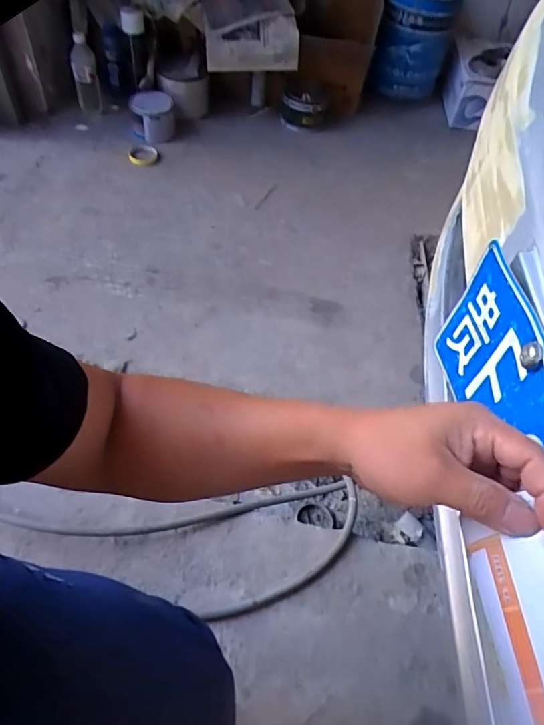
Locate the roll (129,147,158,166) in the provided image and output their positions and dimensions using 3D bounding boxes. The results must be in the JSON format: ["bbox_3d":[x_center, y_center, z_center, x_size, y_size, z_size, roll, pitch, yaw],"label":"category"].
[{"bbox_3d":[-0.366,-0.594,1.410,0.081,0.014,0.093,-1,54,-5],"label":"roll"}]

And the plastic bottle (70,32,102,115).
[{"bbox_3d":[-0.546,-0.840,1.442,0.068,0.200,0.058,-10,55,-11],"label":"plastic bottle"}]

